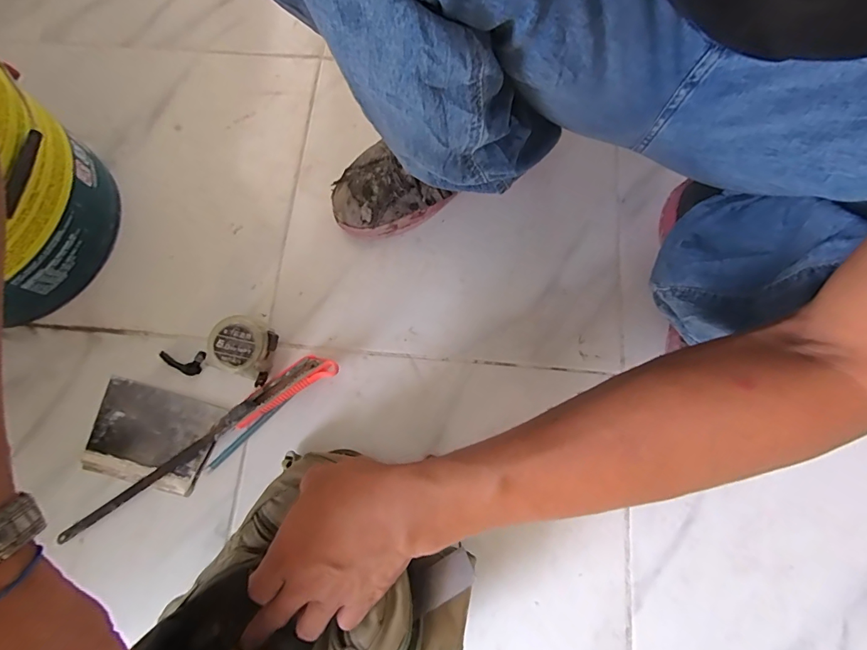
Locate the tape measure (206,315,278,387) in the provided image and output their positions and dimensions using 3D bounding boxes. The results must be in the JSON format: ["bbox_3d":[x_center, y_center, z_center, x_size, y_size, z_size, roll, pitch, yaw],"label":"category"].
[{"bbox_3d":[-0.206,0.024,0.458,0.067,0.041,0.063,0,75,2],"label":"tape measure"}]

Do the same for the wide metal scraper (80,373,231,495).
[{"bbox_3d":[-0.304,0.119,0.455,0.135,0.007,0.096,13,76,5],"label":"wide metal scraper"}]

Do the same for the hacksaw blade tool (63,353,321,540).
[{"bbox_3d":[-0.252,0.125,0.446,0.300,0.015,0.017,-36,77,-7],"label":"hacksaw blade tool"}]

